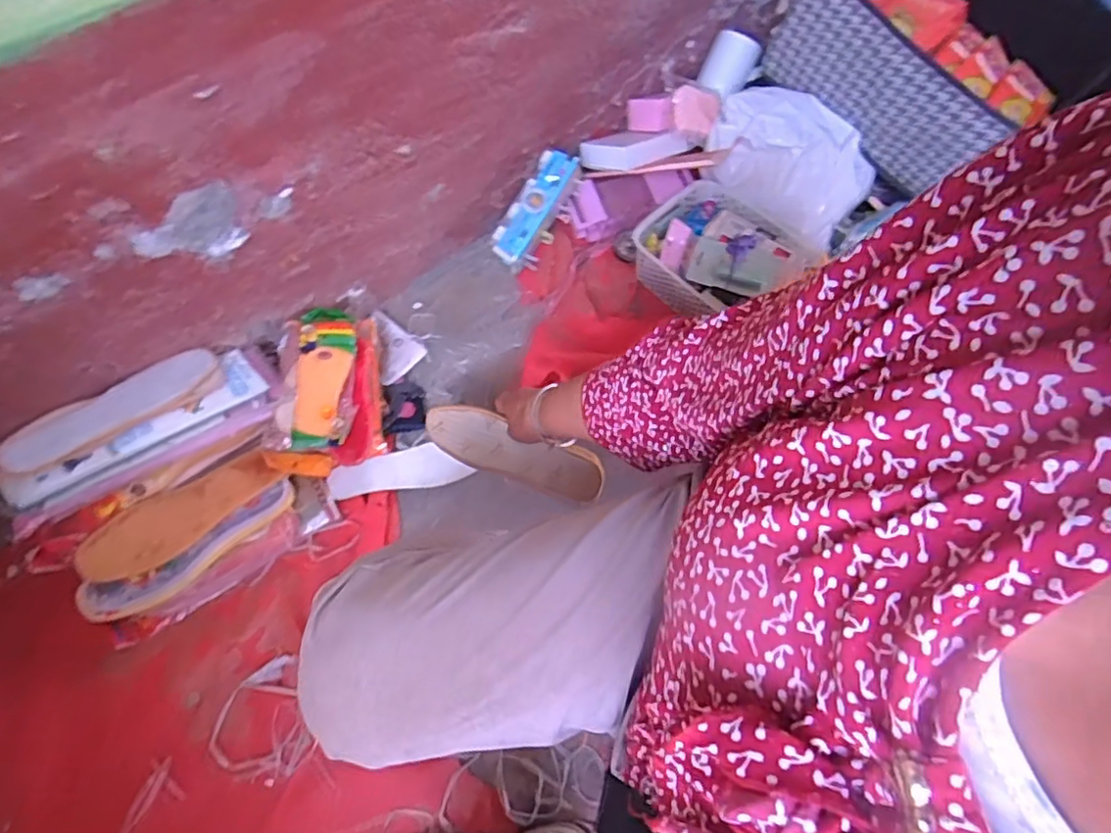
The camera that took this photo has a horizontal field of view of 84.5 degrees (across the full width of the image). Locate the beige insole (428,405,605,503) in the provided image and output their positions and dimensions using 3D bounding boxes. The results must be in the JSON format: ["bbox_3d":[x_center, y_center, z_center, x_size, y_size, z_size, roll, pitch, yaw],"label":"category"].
[{"bbox_3d":[-0.051,0.043,0.725,0.225,0.073,0.014,20,25,17],"label":"beige insole"}]

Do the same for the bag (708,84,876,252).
[{"bbox_3d":[0.373,-0.419,0.961,0.253,0.103,0.166,37,69,13],"label":"bag"}]

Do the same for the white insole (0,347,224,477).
[{"bbox_3d":[-0.517,-0.012,0.720,0.235,0.018,0.075,-36,72,-30],"label":"white insole"}]

